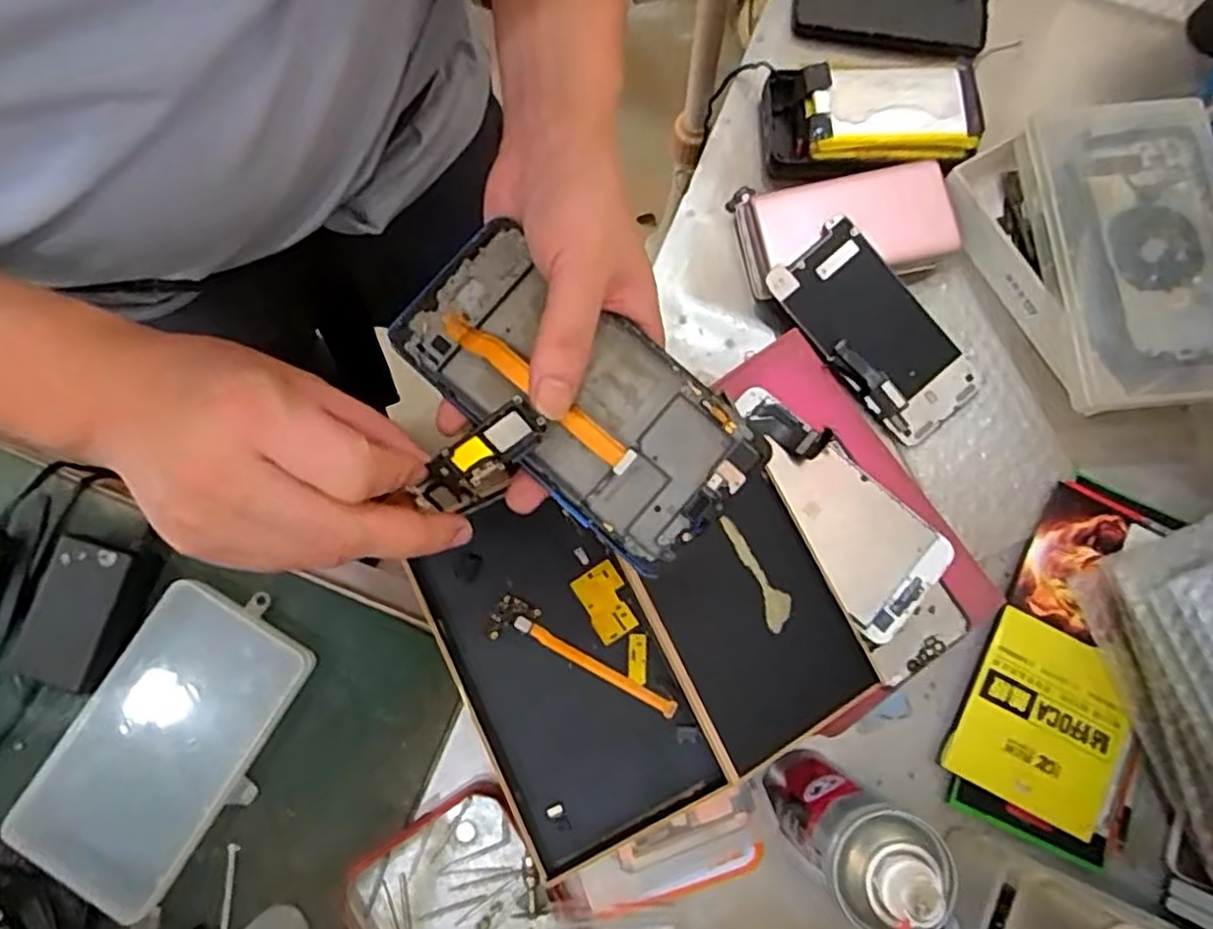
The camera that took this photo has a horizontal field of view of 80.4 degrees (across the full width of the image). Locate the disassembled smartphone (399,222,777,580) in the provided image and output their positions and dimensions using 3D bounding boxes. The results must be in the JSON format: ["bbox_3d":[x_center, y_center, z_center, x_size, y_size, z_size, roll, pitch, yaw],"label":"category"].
[{"bbox_3d":[-0.015,-0.029,0.296,0.152,0.012,0.072,40,83,4],"label":"disassembled smartphone"}]

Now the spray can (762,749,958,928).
[{"bbox_3d":[0.111,0.171,0.344,0.047,0.155,0.045,0,80,-2],"label":"spray can"}]

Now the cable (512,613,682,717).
[{"bbox_3d":[-0.006,0.107,0.381,0.095,0.004,0.008,29,81,3],"label":"cable"}]

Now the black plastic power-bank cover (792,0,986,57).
[{"bbox_3d":[0.202,-0.330,0.508,0.134,0.009,0.076,8,80,3],"label":"black plastic power-bank cover"}]

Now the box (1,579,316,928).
[{"bbox_3d":[-0.267,0.168,0.432,0.104,0.020,0.180,29,81,6],"label":"box"}]

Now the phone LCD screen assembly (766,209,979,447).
[{"bbox_3d":[0.170,-0.084,0.454,0.068,0.008,0.137,-41,90,-5],"label":"phone LCD screen assembly"}]

